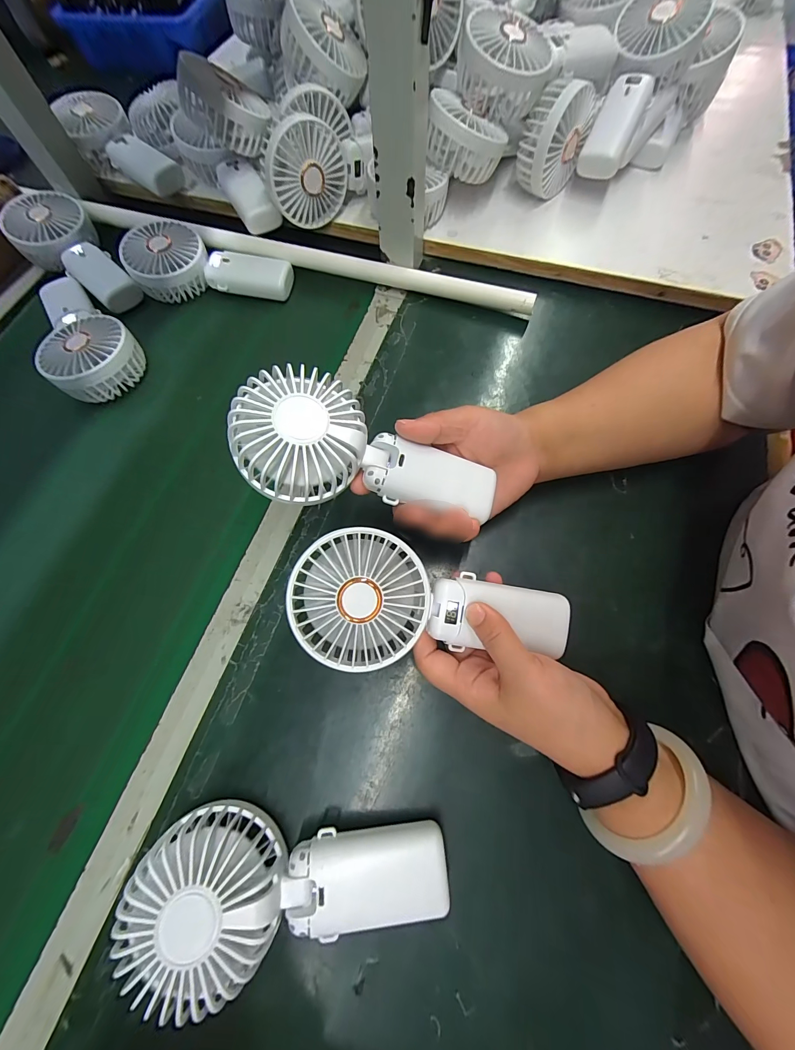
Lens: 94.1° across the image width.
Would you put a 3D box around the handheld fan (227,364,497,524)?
[{"bbox_3d":[-0.017,-0.046,0.254,0.177,0.037,0.074,14,69,-18],"label":"handheld fan"}]

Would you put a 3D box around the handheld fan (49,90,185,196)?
[{"bbox_3d":[-0.338,-0.461,0.453,0.077,0.053,0.165,-43,74,-12],"label":"handheld fan"}]

